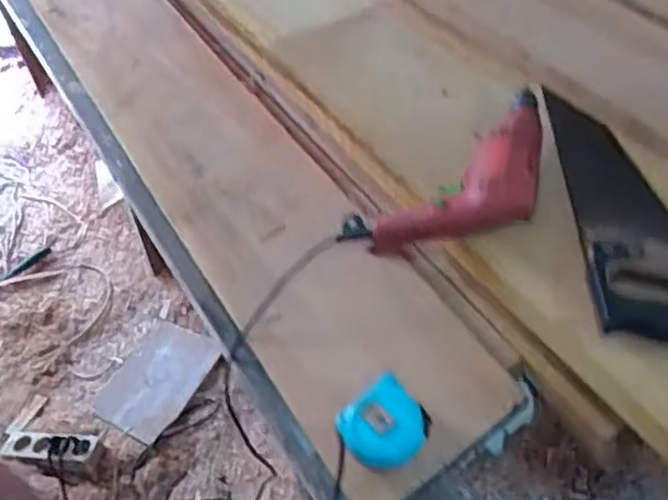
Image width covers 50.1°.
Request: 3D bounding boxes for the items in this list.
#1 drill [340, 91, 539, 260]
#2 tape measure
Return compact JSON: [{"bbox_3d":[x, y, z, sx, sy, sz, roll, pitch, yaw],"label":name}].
[{"bbox_3d":[0.153,-0.073,0.798,0.288,0.076,0.145,-44,40,0],"label":"drill"},{"bbox_3d":[0.048,0.167,0.694,0.084,0.040,0.084,-37,53,-23],"label":"tape measure"}]

